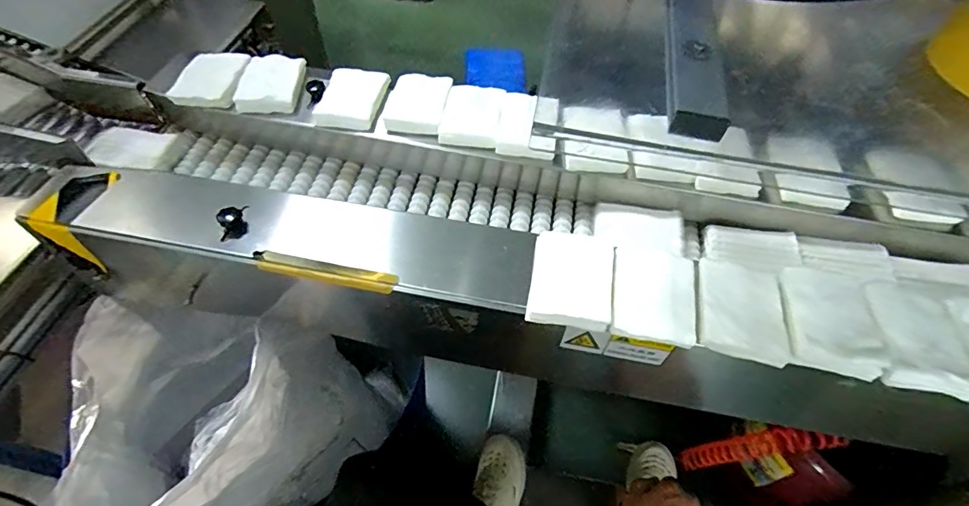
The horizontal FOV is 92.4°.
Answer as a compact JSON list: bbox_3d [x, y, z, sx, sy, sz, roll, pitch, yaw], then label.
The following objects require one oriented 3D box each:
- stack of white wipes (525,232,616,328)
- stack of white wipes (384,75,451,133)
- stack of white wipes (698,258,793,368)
[{"bbox_3d":[0.085,0.022,0.448,0.076,0.014,0.103,10,55,4],"label":"stack of white wipes"},{"bbox_3d":[-0.087,-0.194,0.601,0.073,0.018,0.094,8,55,3],"label":"stack of white wipes"},{"bbox_3d":[0.240,0.050,0.438,0.073,0.013,0.104,12,55,6],"label":"stack of white wipes"}]

